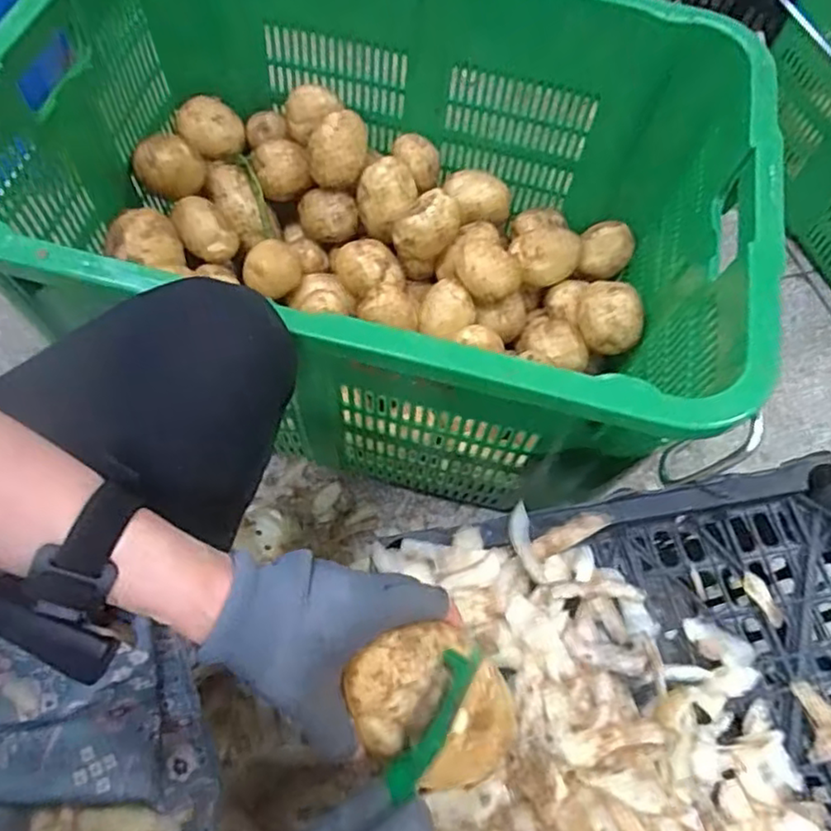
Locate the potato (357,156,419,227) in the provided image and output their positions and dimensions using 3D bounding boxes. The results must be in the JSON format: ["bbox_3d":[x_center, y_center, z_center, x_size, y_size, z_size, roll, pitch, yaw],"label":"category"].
[{"bbox_3d":[-0.036,-0.270,0.800,0.069,0.055,0.065,2,63,-3],"label":"potato"}]

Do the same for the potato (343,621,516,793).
[{"bbox_3d":[0.012,0.168,0.371,0.085,0.086,0.082,2,62,-3],"label":"potato"}]

